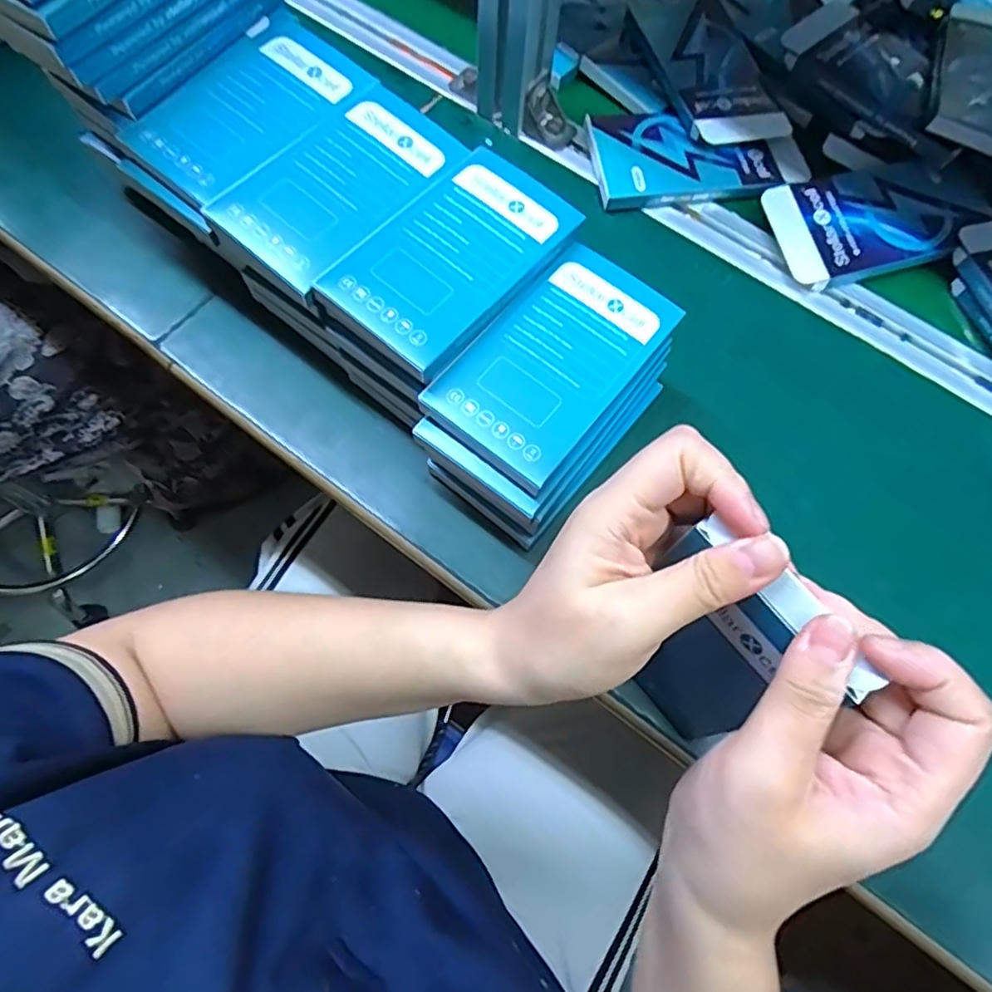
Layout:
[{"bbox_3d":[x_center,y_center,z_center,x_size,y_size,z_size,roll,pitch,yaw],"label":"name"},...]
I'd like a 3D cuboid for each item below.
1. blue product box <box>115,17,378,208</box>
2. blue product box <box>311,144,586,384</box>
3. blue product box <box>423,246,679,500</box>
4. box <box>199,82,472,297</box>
[{"bbox_3d":[-0.138,-0.227,0.360,0.087,0.019,0.139,39,72,13],"label":"blue product box"},{"bbox_3d":[-0.021,-0.126,0.327,0.075,0.014,0.129,41,74,11],"label":"blue product box"},{"bbox_3d":[0.032,-0.071,0.323,0.075,0.009,0.129,39,74,11],"label":"blue product box"},{"bbox_3d":[-0.083,-0.170,0.336,0.075,0.007,0.130,40,74,11],"label":"box"}]

